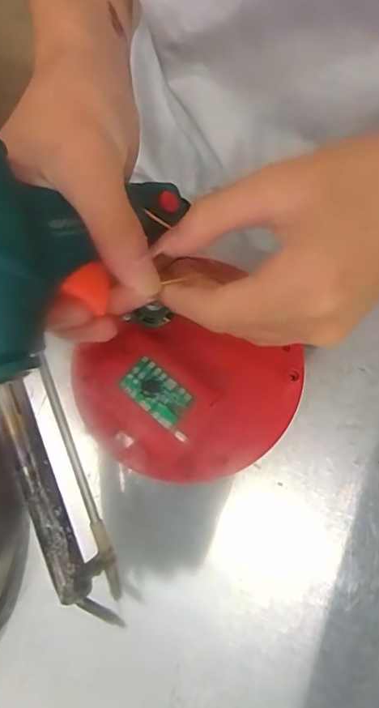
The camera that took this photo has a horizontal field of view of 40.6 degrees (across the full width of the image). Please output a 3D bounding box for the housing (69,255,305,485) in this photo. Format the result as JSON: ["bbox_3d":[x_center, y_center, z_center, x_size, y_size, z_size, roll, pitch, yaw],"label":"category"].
[{"bbox_3d":[0.003,0.012,0.272,0.104,0.022,0.112,0,74,1],"label":"housing"}]

